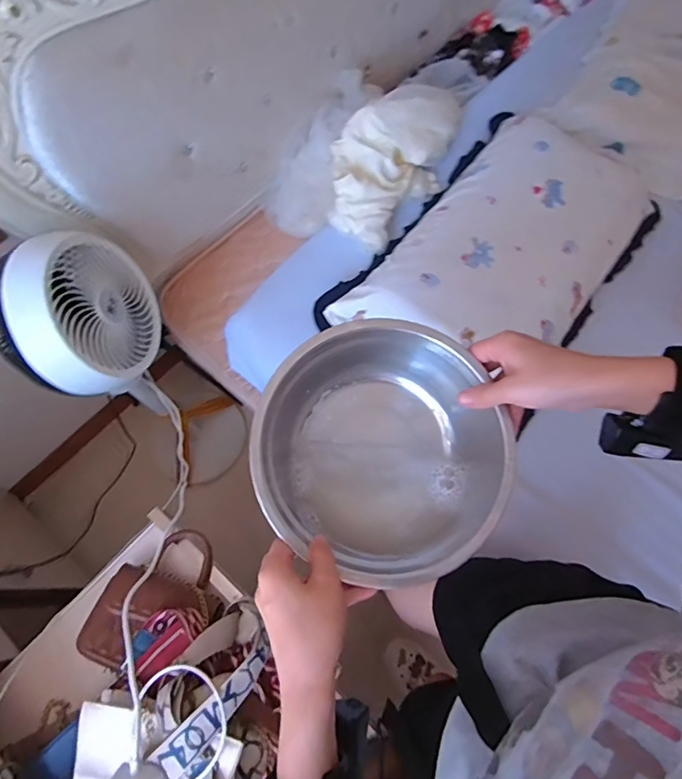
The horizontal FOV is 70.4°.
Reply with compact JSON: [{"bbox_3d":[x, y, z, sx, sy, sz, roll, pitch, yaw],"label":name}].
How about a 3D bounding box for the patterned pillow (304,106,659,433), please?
[{"bbox_3d":[0.330,-0.279,0.978,0.417,0.129,0.730,36,72,13],"label":"patterned pillow"}]

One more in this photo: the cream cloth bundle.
[{"bbox_3d":[0.106,-0.492,1.015,0.209,0.129,0.429,20,69,8],"label":"cream cloth bundle"}]

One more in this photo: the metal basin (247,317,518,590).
[{"bbox_3d":[0.039,0.055,0.440,0.215,0.084,0.210,0,68,0],"label":"metal basin"}]

